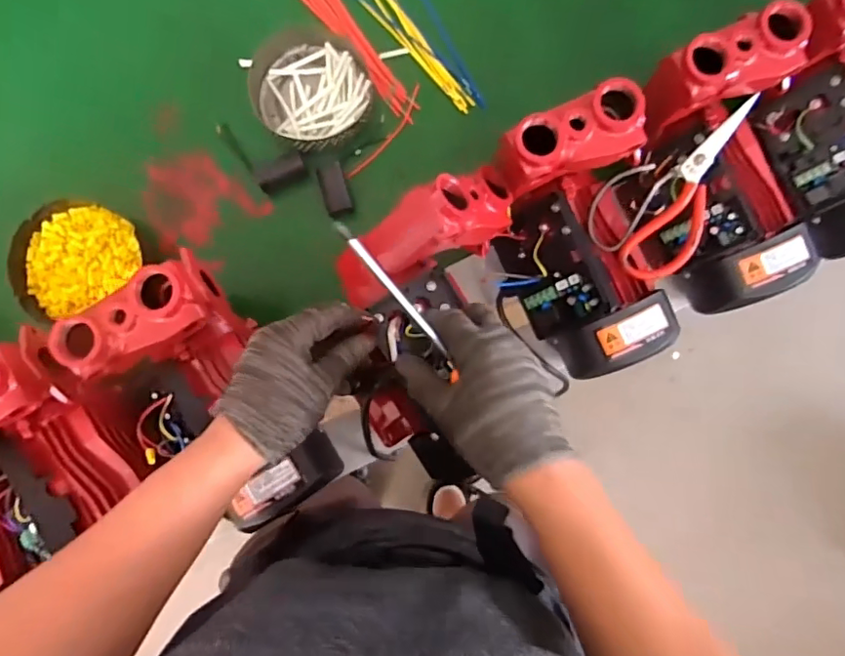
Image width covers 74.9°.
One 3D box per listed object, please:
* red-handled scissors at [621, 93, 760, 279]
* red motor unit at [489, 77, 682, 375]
[{"bbox_3d":[0.257,-0.131,0.526,0.054,0.018,0.185,28,99,0],"label":"red-handled scissors"},{"bbox_3d":[0.154,-0.085,0.540,0.140,0.096,0.263,-18,111,-3],"label":"red motor unit"}]

